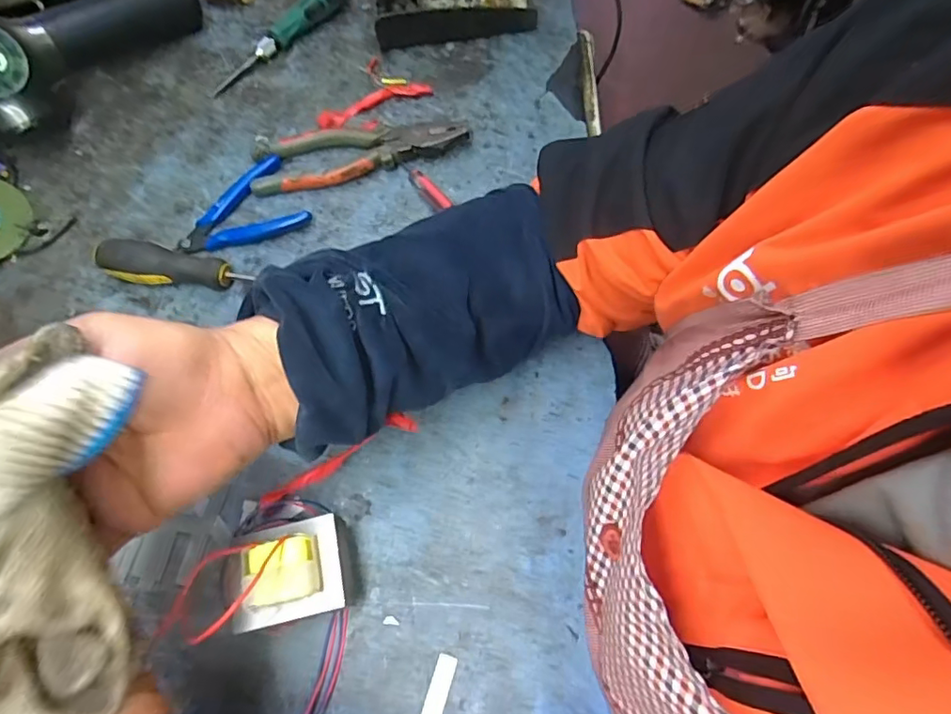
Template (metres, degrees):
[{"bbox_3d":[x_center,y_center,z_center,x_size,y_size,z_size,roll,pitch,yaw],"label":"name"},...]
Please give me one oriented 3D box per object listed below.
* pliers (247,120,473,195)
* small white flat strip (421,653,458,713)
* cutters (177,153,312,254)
[{"bbox_3d":[-0.104,-0.185,0.505,0.192,0.021,0.055,-12,67,-3],"label":"pliers"},{"bbox_3d":[-0.027,0.220,0.346,0.013,0.004,0.065,15,69,8],"label":"small white flat strip"},{"bbox_3d":[-0.207,-0.123,0.487,0.108,0.013,0.080,-30,69,-10],"label":"cutters"}]

